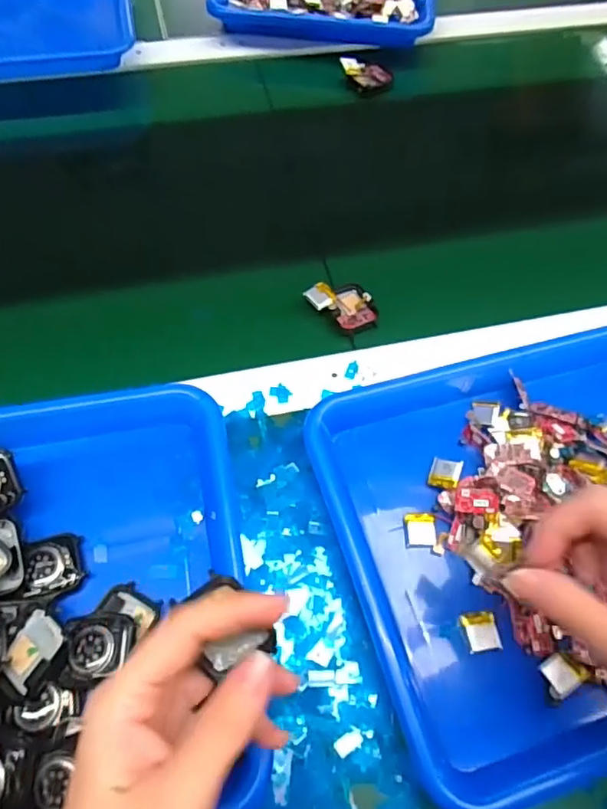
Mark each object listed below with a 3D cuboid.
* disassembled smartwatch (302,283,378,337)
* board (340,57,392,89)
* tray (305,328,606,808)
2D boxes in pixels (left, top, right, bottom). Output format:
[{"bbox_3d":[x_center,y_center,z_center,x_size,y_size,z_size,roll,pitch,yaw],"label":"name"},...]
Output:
[{"bbox_3d":[0.034,-0.081,0.452,0.053,0.014,0.042,37,66,16],"label":"disassembled smartwatch"},{"bbox_3d":[0.066,-0.346,0.602,0.053,0.020,0.030,4,62,0],"label":"board"},{"bbox_3d":[0.186,0.076,0.383,0.331,0.055,0.266,-16,64,-10],"label":"tray"}]

